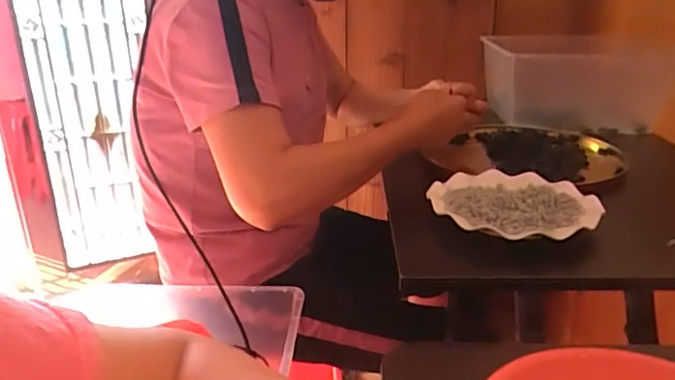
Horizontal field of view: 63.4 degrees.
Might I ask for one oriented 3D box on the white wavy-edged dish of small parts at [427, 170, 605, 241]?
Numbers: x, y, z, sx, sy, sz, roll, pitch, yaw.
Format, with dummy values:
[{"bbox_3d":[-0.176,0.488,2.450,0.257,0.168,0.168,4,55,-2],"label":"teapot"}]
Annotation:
[{"bbox_3d":[0.201,0.017,0.630,0.178,0.028,0.161,8,22,22],"label":"white wavy-edged dish of small parts"}]

